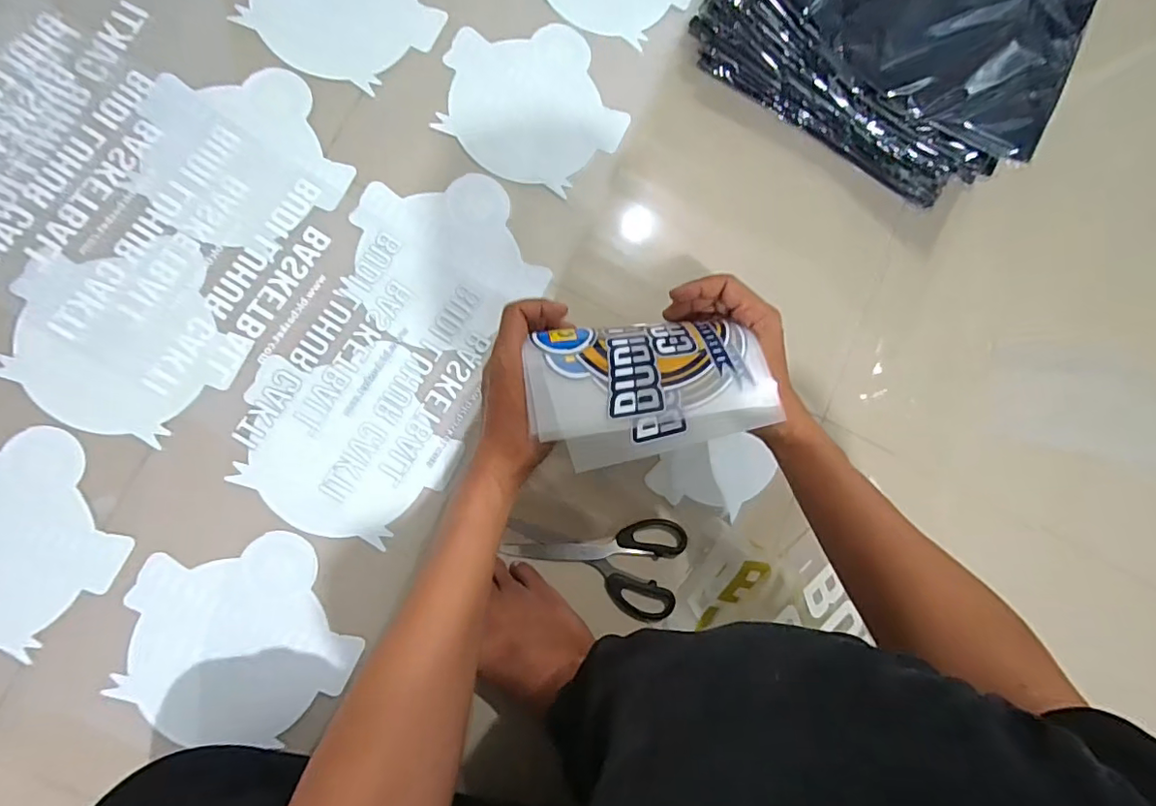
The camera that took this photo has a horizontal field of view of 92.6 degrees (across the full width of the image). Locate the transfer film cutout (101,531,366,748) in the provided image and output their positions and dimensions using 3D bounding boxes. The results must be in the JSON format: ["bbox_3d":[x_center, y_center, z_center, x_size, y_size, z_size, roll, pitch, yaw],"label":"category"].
[{"bbox_3d":[-0.306,0.214,0.507,0.193,0.007,0.178,8,80,-7],"label":"transfer film cutout"}]

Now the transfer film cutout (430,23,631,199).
[{"bbox_3d":[-0.048,-0.328,0.599,0.196,0.006,0.180,1,83,-8],"label":"transfer film cutout"}]

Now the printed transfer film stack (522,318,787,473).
[{"bbox_3d":[0.055,-0.016,0.437,0.177,0.047,0.109,-13,87,-10],"label":"printed transfer film stack"}]

